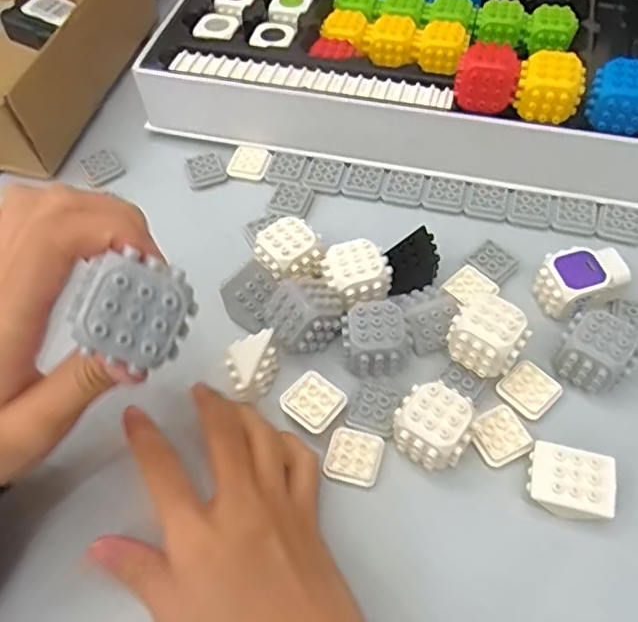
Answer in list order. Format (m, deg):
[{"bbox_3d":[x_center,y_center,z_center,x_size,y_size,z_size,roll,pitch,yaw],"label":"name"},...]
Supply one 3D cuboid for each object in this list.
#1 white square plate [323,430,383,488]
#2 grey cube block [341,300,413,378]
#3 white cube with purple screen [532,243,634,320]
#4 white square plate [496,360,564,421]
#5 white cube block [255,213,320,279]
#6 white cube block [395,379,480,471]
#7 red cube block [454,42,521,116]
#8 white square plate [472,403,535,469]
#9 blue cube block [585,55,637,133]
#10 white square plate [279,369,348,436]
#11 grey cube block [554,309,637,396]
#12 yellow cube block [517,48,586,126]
[{"bbox_3d":[0.018,0.075,0.314,0.028,0.004,0.028,11,58,10],"label":"white square plate"},{"bbox_3d":[0.032,0.018,0.335,0.036,0.031,0.034,-6,57,0],"label":"grey cube block"},{"bbox_3d":[0.151,-0.018,0.352,0.044,0.026,0.035,-24,59,-12],"label":"white cube with purple screen"},{"bbox_3d":[0.114,0.043,0.330,0.028,0.008,0.028,-37,62,-19],"label":"white square plate"},{"bbox_3d":[-0.018,-0.033,0.369,0.034,0.033,0.030,-32,61,-16],"label":"white cube block"},{"bbox_3d":[0.059,0.058,0.307,0.036,0.029,0.034,31,64,21],"label":"white cube block"},{"bbox_3d":[0.103,-0.143,0.372,0.036,0.029,0.031,10,58,9],"label":"red cube block"},{"bbox_3d":[0.094,0.066,0.317,0.027,0.007,0.027,-24,59,-12],"label":"white square plate"},{"bbox_3d":[0.181,-0.128,0.360,0.037,0.028,0.032,16,59,13],"label":"blue cube block"},{"bbox_3d":[-0.003,0.048,0.323,0.029,0.005,0.028,36,63,25],"label":"white square plate"},{"bbox_3d":[0.147,0.023,0.324,0.035,0.034,0.031,39,67,24],"label":"grey cube block"},{"bbox_3d":[0.139,-0.136,0.367,0.036,0.031,0.029,12,59,11],"label":"yellow cube block"}]

